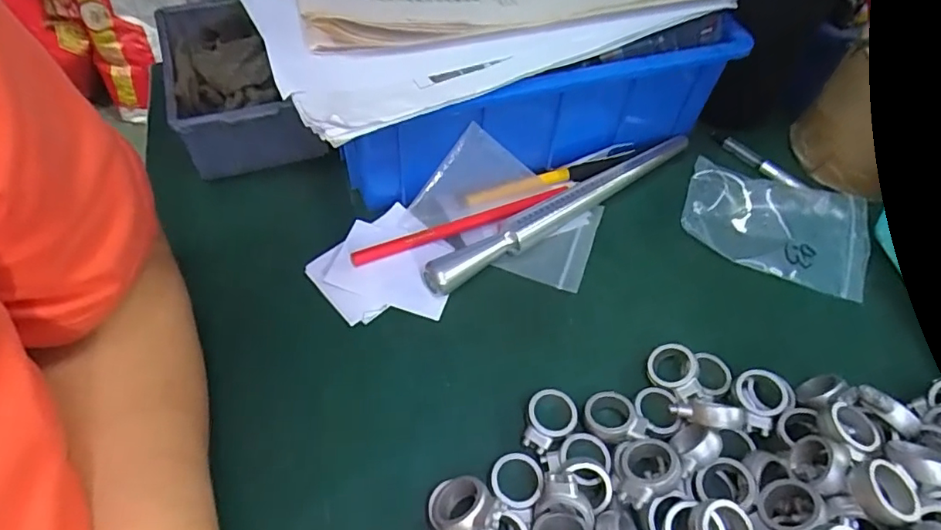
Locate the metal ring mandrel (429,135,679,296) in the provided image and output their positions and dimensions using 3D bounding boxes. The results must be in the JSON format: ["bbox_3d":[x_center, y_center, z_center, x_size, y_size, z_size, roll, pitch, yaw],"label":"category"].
[{"bbox_3d":[0.070,-0.040,0.366,0.232,0.022,0.016,-30,59,-22],"label":"metal ring mandrel"}]

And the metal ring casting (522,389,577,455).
[{"bbox_3d":[0.041,0.079,0.277,0.024,0.004,0.034,26,56,17],"label":"metal ring casting"}]

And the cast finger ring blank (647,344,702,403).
[{"bbox_3d":[0.113,0.059,0.295,0.025,0.013,0.030,-31,59,-23],"label":"cast finger ring blank"}]

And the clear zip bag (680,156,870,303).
[{"bbox_3d":[0.210,-0.030,0.369,0.120,0.016,0.077,19,54,12],"label":"clear zip bag"}]

